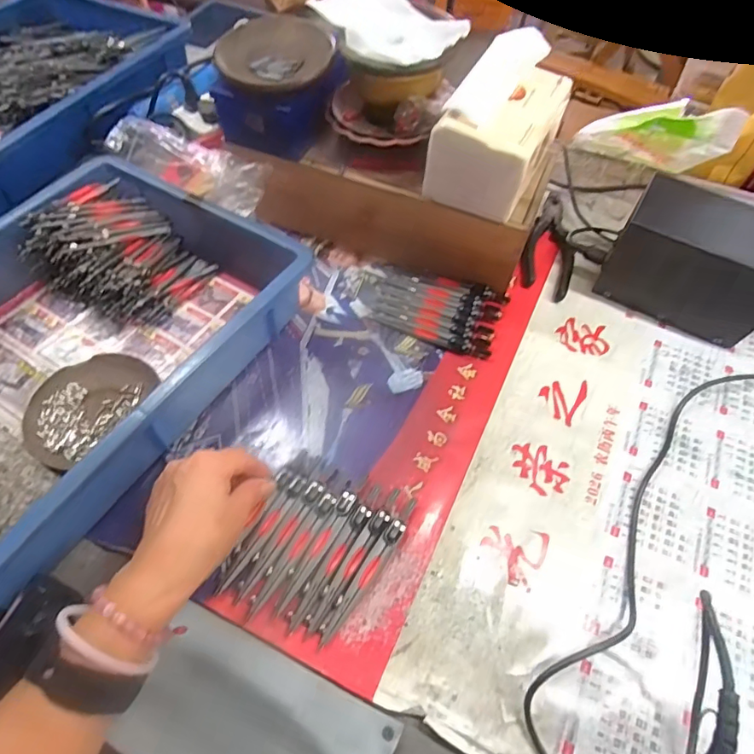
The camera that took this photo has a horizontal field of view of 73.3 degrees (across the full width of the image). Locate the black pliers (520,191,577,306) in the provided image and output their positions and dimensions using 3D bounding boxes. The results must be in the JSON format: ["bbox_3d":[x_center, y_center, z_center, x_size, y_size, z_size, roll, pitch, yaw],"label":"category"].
[{"bbox_3d":[0.203,-0.160,0.595,0.055,0.016,0.170,13,57,7],"label":"black pliers"}]

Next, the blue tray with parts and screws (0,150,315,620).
[{"bbox_3d":[-0.288,-0.017,0.448,0.289,0.079,0.432,27,60,15],"label":"blue tray with parts and screws"}]

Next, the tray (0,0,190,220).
[{"bbox_3d":[-0.476,-0.381,0.680,0.292,0.079,0.432,25,60,14],"label":"tray"}]

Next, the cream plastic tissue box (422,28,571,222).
[{"bbox_3d":[0.116,-0.233,0.468,0.087,0.104,0.124,25,60,14],"label":"cream plastic tissue box"}]

